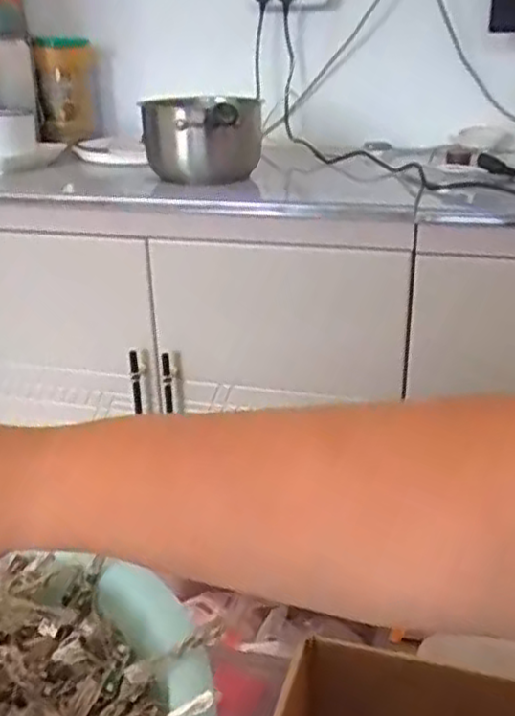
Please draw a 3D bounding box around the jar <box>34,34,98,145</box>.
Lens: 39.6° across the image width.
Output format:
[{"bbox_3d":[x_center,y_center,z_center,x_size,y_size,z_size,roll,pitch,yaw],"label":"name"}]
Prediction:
[{"bbox_3d":[-0.369,-0.512,1.400,0.113,0.210,0.100,-6,25,-10],"label":"jar"}]

